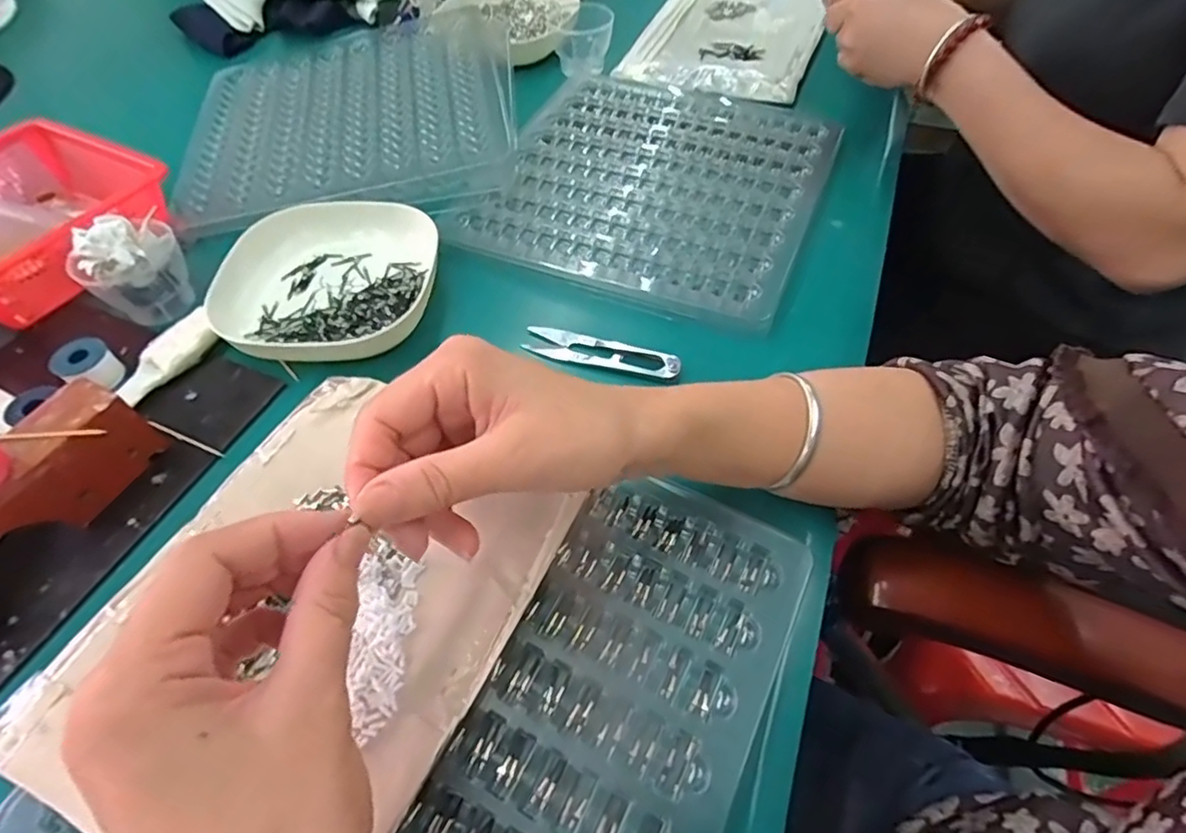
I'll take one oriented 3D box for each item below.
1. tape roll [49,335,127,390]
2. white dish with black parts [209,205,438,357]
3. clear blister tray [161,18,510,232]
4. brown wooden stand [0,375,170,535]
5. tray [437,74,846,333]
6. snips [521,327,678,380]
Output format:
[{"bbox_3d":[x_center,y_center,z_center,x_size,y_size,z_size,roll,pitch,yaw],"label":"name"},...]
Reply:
[{"bbox_3d":[-0.314,-0.030,0.390,0.033,0.025,0.030,-1,52,1],"label":"tape roll"},{"bbox_3d":[-0.187,-0.099,0.436,0.143,0.026,0.124,-2,52,0],"label":"white dish with black parts"},{"bbox_3d":[-0.214,-0.271,0.553,0.280,0.031,0.297,-6,53,-3],"label":"clear blister tray"},{"bbox_3d":[-0.293,0.045,0.317,0.036,0.050,0.132,21,56,17],"label":"brown wooden stand"},{"bbox_3d":[0.051,-0.199,0.508,0.254,0.013,0.280,19,57,14],"label":"tray"},{"bbox_3d":[0.005,-0.042,0.404,0.104,0.013,0.024,16,55,14],"label":"snips"}]

